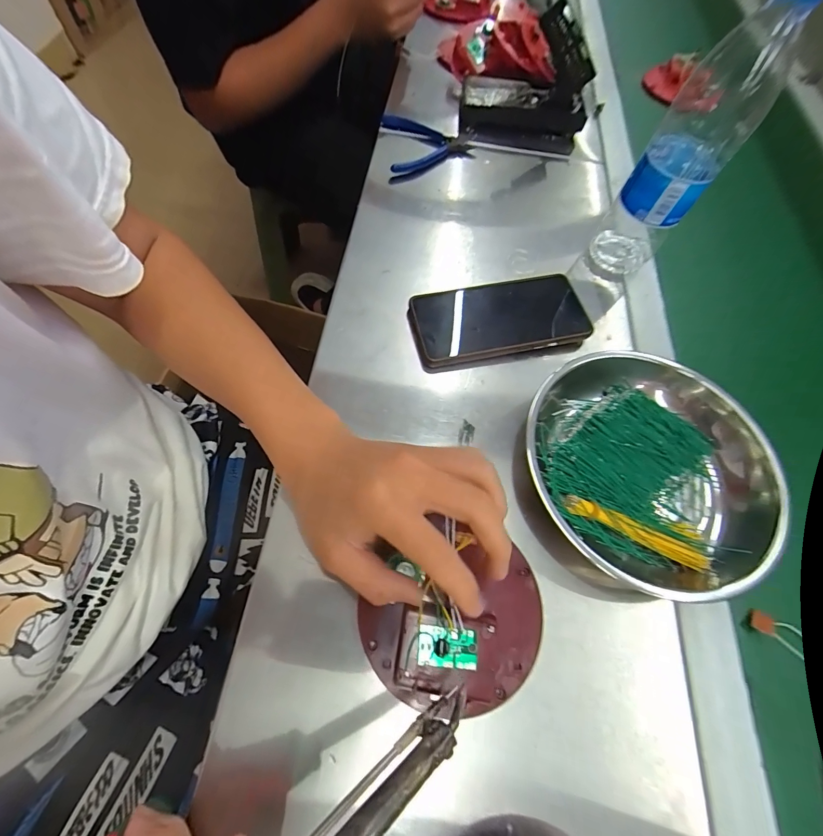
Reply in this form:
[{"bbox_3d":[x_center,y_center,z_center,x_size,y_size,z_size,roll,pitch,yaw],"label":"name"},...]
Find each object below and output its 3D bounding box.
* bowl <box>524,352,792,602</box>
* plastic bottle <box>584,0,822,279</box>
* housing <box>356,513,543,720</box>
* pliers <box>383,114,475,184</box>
[{"bbox_3d":[0.177,0.032,0.293,0.162,0.051,0.184,-12,67,-10],"label":"bowl"},{"bbox_3d":[0.227,-0.222,0.317,0.063,0.201,0.059,36,70,11],"label":"plastic bottle"},{"bbox_3d":[0.027,0.127,0.254,0.114,0.025,0.107,0,64,0],"label":"housing"},{"bbox_3d":[0.022,-0.337,0.487,0.114,0.025,0.105,0,65,-5],"label":"pliers"}]

